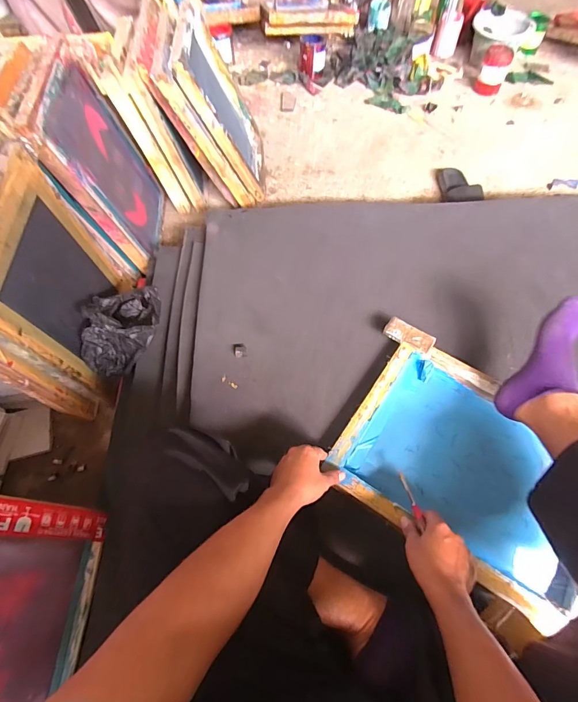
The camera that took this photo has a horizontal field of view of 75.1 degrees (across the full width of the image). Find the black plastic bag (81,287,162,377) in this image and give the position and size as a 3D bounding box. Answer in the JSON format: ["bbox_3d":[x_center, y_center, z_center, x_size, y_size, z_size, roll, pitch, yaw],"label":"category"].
[{"bbox_3d":[-0.363,-0.059,0.824,0.143,0.110,0.200,4,62,3],"label":"black plastic bag"}]

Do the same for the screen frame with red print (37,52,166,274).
[{"bbox_3d":[-0.463,-0.468,0.991,0.029,0.431,0.348,-9,63,11],"label":"screen frame with red print"}]

